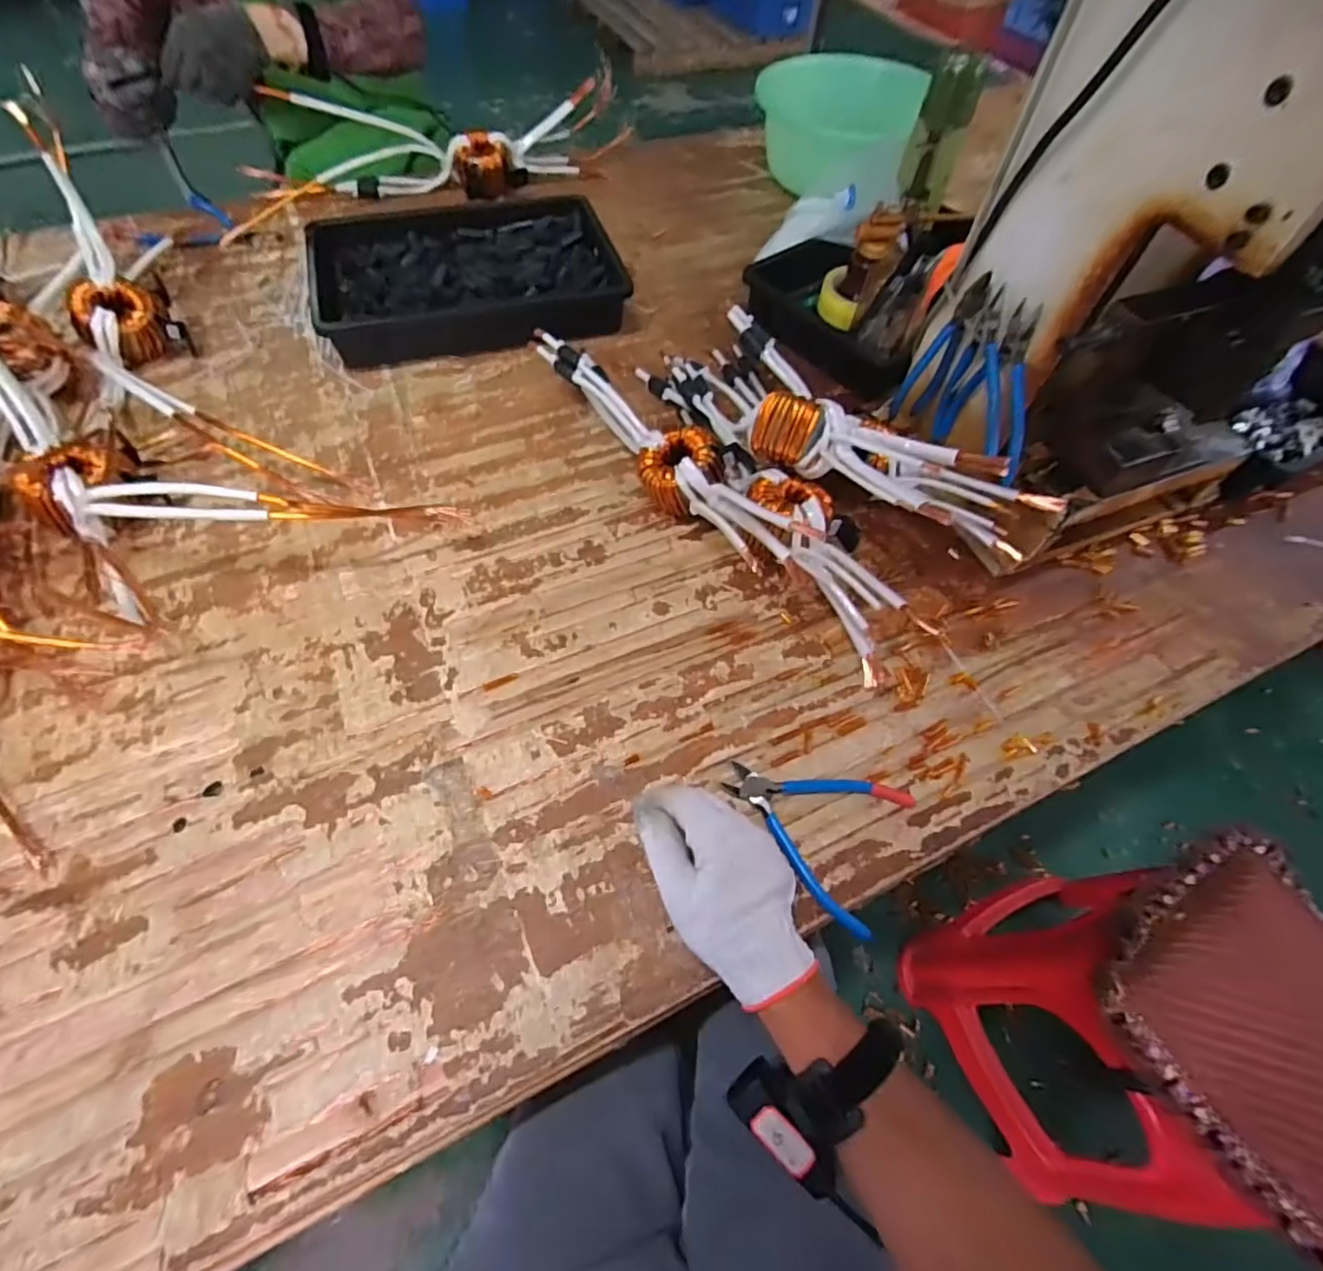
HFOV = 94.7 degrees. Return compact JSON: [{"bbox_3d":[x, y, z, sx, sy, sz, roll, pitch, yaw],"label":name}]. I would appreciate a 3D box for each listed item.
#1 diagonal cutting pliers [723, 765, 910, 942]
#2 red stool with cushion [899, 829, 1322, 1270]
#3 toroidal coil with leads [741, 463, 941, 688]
[{"bbox_3d":[0.115,0.140,0.472,0.136,0.014,0.118,30,61,14],"label":"diagonal cutting pliers"},{"bbox_3d":[0.643,0.517,0.817,0.376,0.440,0.357,-15,61,-14],"label":"red stool with cushion"},{"bbox_3d":[0.146,-0.059,0.569,0.101,0.071,0.220,-14,61,-13],"label":"toroidal coil with leads"}]

